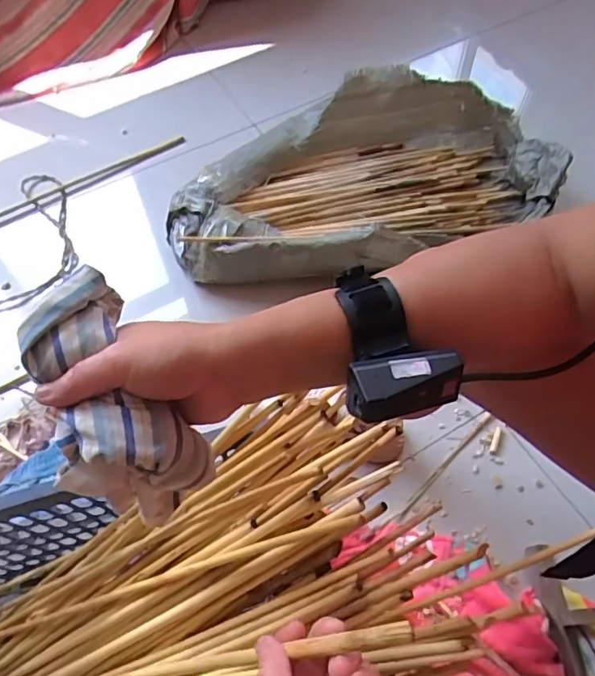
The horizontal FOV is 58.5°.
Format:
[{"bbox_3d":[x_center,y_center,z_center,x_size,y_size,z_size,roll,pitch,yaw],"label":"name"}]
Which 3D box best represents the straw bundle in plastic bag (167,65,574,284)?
[{"bbox_3d":[0.109,-0.309,1.029,0.702,0.107,0.458,-10,60,-5],"label":"straw bundle in plastic bag"}]

